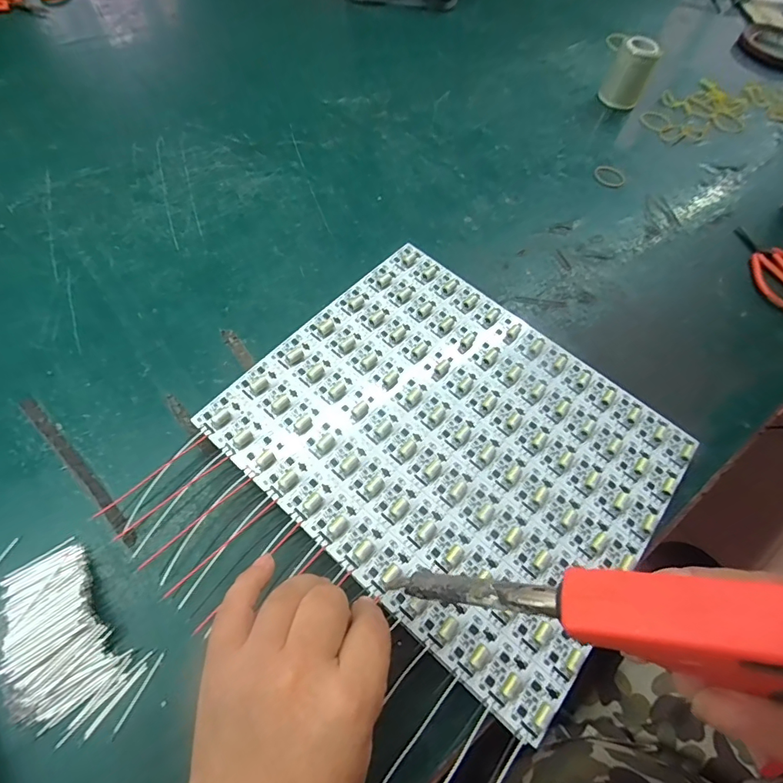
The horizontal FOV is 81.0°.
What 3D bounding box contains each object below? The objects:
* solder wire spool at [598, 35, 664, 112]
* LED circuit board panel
[{"bbox_3d":[0.298,-0.401,0.574,0.049,0.059,0.049,25,63,7],"label":"solder wire spool"},{"bbox_3d":[0.048,0.027,0.336,0.287,0.009,0.239,39,65,15],"label":"LED circuit board panel"}]

